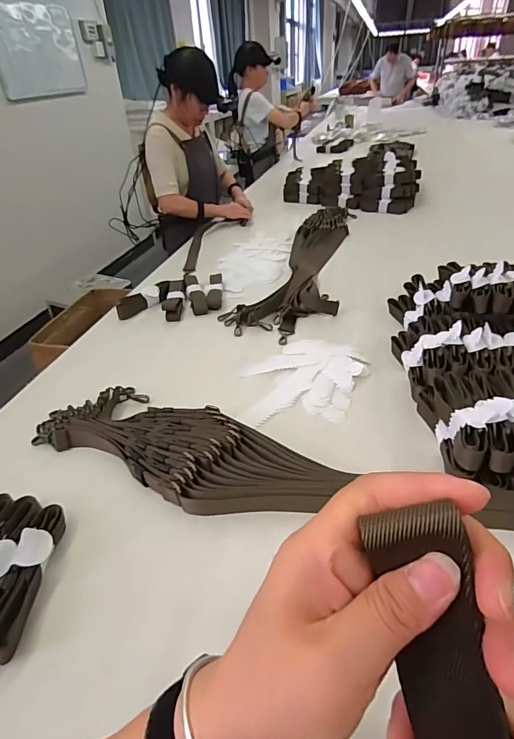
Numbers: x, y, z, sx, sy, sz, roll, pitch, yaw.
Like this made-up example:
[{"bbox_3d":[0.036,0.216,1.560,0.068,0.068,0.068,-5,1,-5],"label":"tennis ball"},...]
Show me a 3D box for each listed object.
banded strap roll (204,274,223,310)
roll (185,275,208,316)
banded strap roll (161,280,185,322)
[{"bbox_3d":[-0.120,-0.219,1.149,0.046,0.034,0.159,-5,36,-1],"label":"banded strap roll"},{"bbox_3d":[-0.171,-0.208,1.147,0.043,0.036,0.201,-12,37,-11],"label":"roll"},{"bbox_3d":[-0.220,-0.189,1.122,0.047,0.050,0.181,-4,36,1],"label":"banded strap roll"}]

